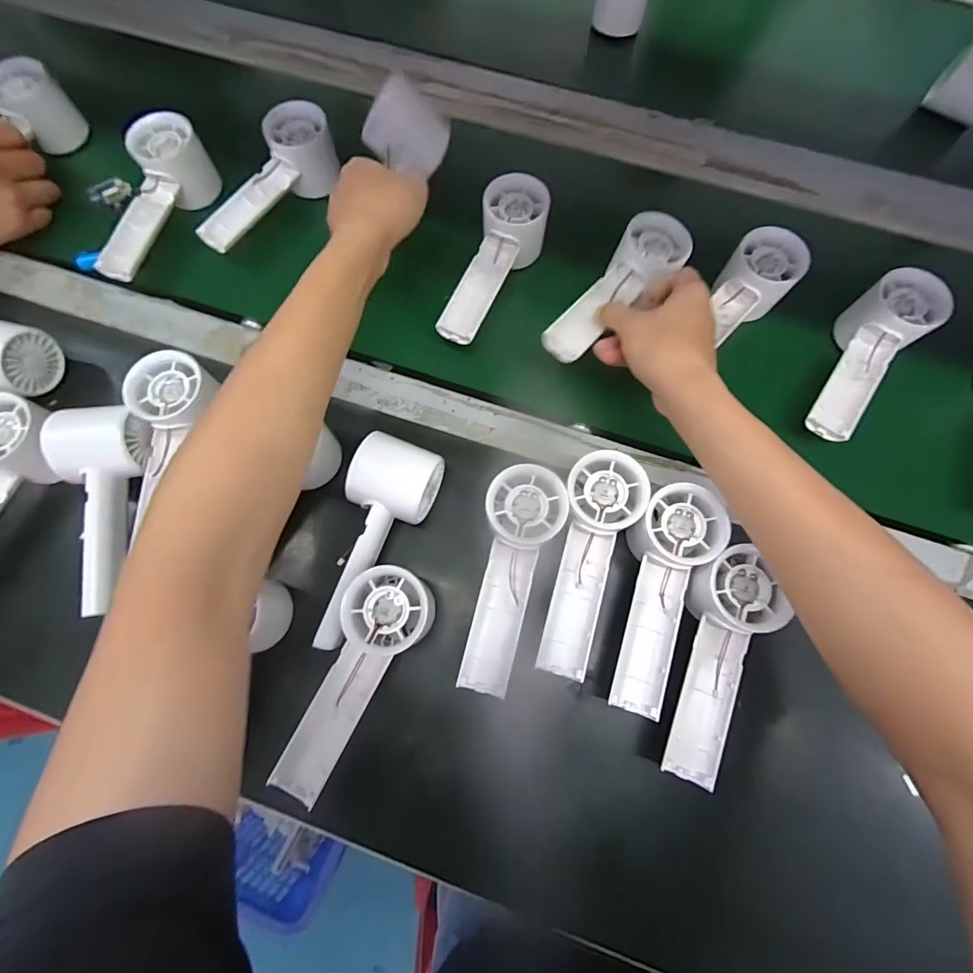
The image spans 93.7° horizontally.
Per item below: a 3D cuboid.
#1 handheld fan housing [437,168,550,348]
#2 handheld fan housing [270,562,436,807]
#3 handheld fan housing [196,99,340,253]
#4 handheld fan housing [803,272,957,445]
[{"bbox_3d":[0.010,-0.196,0.413,0.057,0.065,0.157,19,76,6],"label":"handheld fan housing"},{"bbox_3d":[-0.090,0.130,0.305,0.056,0.029,0.156,27,77,8],"label":"handheld fan housing"},{"bbox_3d":[-0.213,-0.282,0.427,0.056,0.053,0.148,34,78,10],"label":"handheld fan housing"},{"bbox_3d":[0.317,-0.109,0.387,0.063,0.051,0.158,40,79,11],"label":"handheld fan housing"}]

